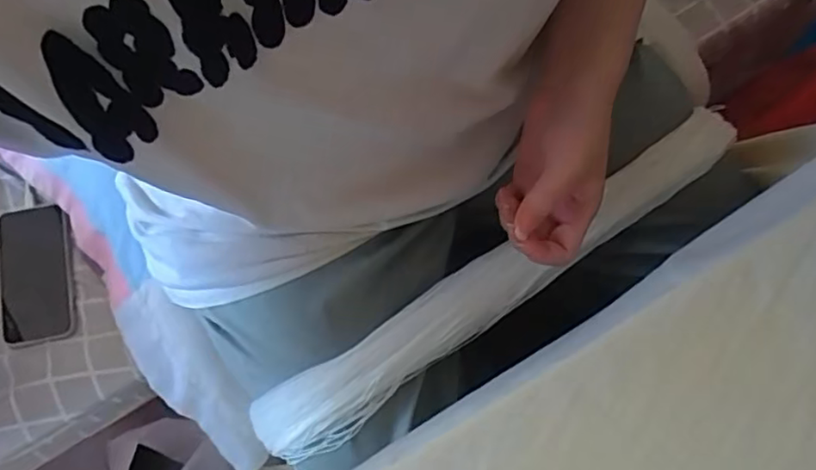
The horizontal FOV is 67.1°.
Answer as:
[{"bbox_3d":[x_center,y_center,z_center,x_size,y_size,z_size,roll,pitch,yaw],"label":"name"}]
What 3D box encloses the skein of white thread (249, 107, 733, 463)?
[{"bbox_3d":[0.084,0.034,0.525,0.498,0.034,0.060,-34,79,-6],"label":"skein of white thread"}]

